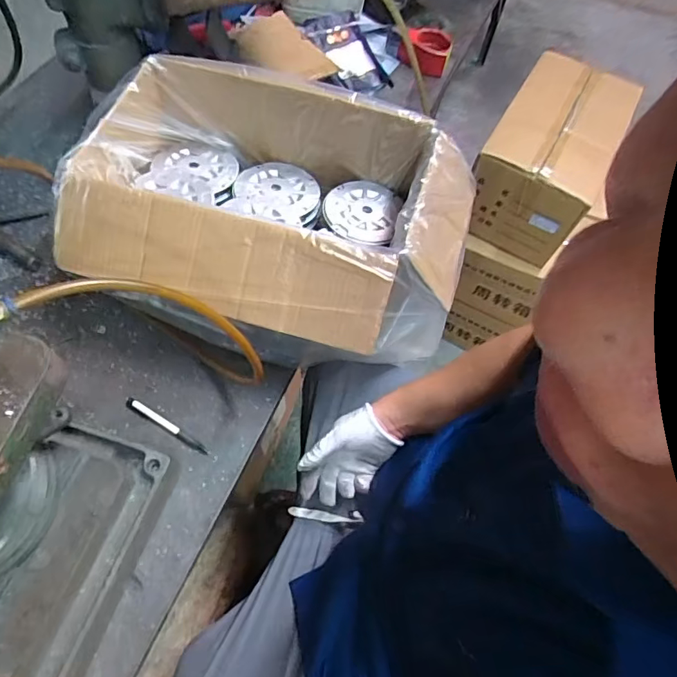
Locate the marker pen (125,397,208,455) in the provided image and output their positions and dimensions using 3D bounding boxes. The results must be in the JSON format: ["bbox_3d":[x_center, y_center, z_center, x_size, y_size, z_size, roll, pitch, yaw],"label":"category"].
[{"bbox_3d":[-0.241,0.122,0.693,0.138,0.009,0.014,28,63,11],"label":"marker pen"}]

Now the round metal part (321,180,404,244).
[{"bbox_3d":[0.037,-0.202,0.788,0.115,0.023,0.134,16,61,5],"label":"round metal part"}]

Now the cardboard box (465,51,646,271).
[{"bbox_3d":[0.476,-0.413,1.141,0.232,0.237,0.376,27,63,11],"label":"cardboard box"}]

